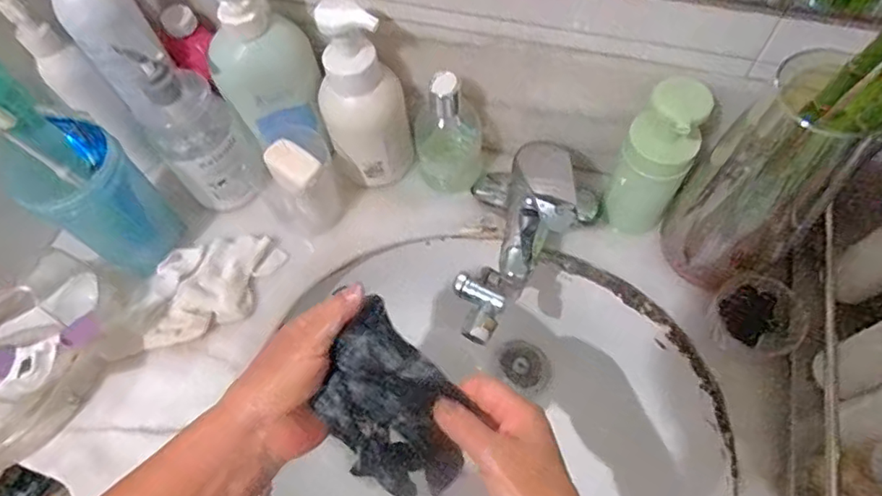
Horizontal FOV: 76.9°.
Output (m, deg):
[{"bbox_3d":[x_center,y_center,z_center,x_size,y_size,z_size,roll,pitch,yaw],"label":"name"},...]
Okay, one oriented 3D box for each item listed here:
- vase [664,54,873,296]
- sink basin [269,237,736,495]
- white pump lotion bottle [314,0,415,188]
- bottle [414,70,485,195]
[{"bbox_3d":[0.259,-0.059,0.421,0.108,0.211,0.091,-39,67,-15],"label":"vase"},{"bbox_3d":[0.062,0.178,0.560,0.370,0.150,0.367,-1,63,3],"label":"sink basin"},{"bbox_3d":[-0.069,-0.127,0.503,0.061,0.178,0.055,18,66,12],"label":"white pump lotion bottle"},{"bbox_3d":[0.008,-0.114,0.532,0.067,0.133,0.053,-7,63,0],"label":"bottle"}]

